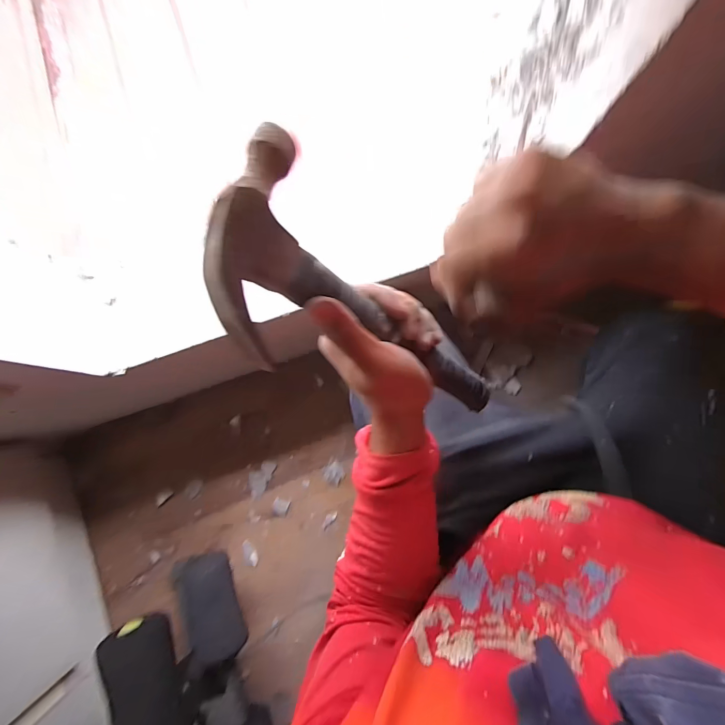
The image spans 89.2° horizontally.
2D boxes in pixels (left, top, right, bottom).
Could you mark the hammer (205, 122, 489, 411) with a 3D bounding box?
[{"bbox_3d":[0.030,-0.026,0.293,0.022,0.316,0.122,14,82,46],"label":"hammer"}]

